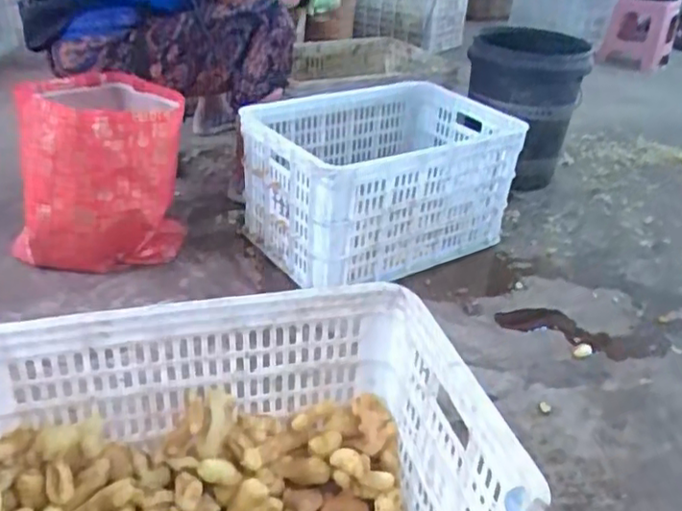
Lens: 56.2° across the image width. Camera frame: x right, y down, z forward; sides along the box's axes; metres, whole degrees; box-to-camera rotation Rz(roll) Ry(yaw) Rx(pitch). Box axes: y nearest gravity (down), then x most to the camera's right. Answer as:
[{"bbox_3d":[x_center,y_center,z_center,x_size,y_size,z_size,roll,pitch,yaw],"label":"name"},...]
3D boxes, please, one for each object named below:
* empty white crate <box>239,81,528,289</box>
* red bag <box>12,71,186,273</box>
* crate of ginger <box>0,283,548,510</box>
[{"bbox_3d":[0.083,-0.161,1.412,0.534,0.304,0.349,-16,37,-29],"label":"empty white crate"},{"bbox_3d":[-0.477,-0.143,1.248,0.331,0.339,0.210,2,32,-3],"label":"red bag"},{"bbox_3d":[-0.115,0.266,0.664,0.539,0.297,0.350,-6,33,-16],"label":"crate of ginger"}]

